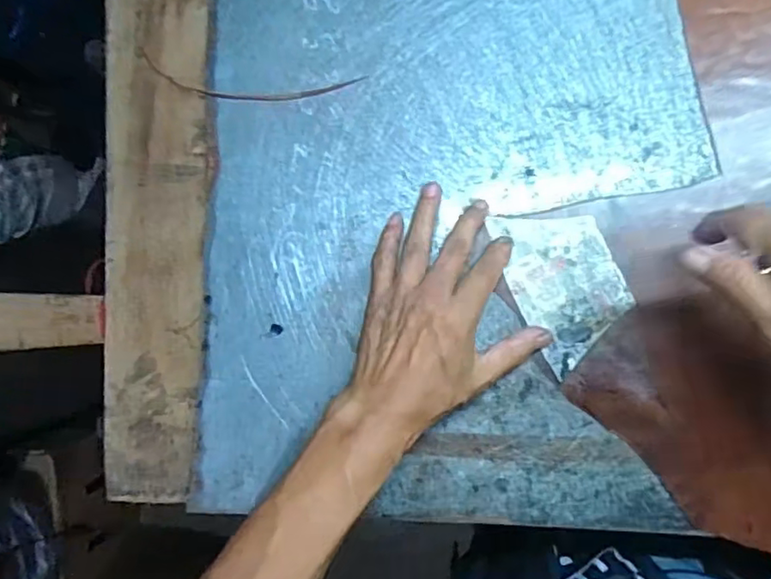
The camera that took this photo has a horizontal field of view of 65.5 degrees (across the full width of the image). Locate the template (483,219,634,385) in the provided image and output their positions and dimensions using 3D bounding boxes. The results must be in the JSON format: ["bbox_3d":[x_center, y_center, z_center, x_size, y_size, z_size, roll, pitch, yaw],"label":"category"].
[{"bbox_3d":[0.126,-0.006,0.421,0.071,0.004,0.112,-24,84,7],"label":"template"}]

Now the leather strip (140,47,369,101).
[{"bbox_3d":[-0.107,-0.160,0.462,0.182,0.006,0.032,9,88,9],"label":"leather strip"}]

